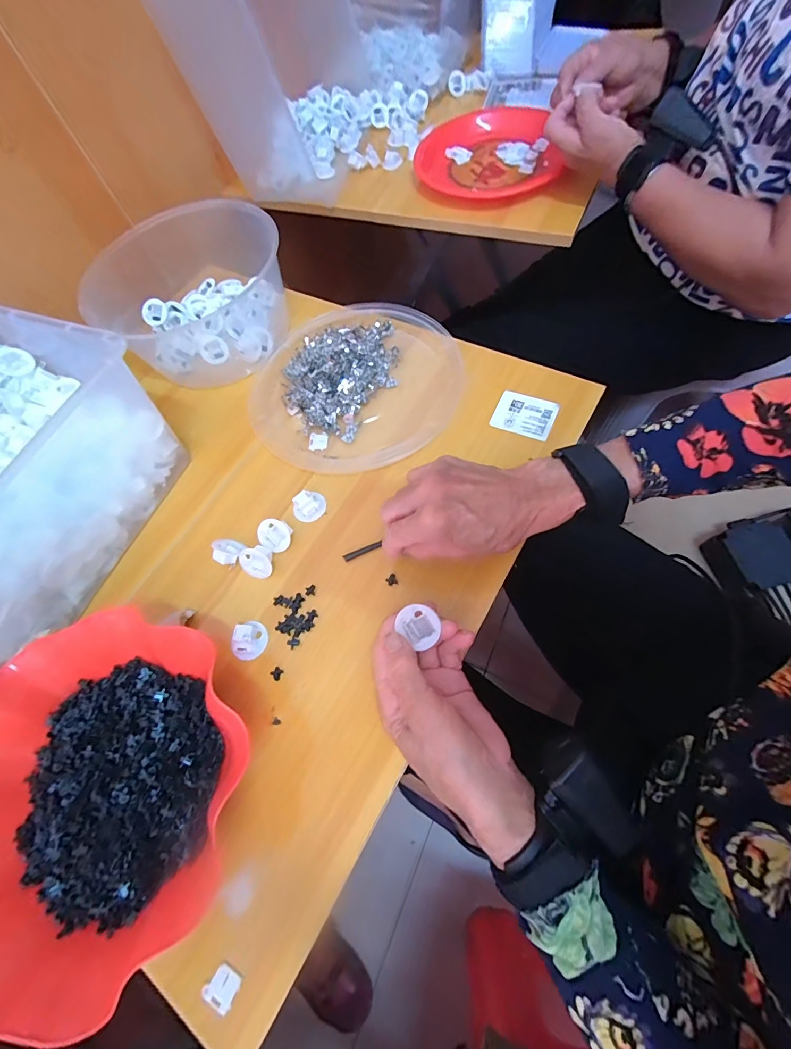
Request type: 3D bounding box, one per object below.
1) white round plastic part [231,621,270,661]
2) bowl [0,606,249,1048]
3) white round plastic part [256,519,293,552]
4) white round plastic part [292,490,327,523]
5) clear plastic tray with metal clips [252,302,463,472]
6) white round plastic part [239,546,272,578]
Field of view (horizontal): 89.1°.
[{"bbox_3d":[-0.125,0.099,0.343,0.027,0.014,0.032,10,67,12],"label":"white round plastic part"},{"bbox_3d":[-0.208,0.176,0.282,0.191,0.080,0.210,-3,65,6],"label":"bowl"},{"bbox_3d":[-0.113,0.010,0.377,0.031,0.010,0.030,10,102,3],"label":"white round plastic part"},{"bbox_3d":[-0.084,-0.019,0.389,0.031,0.013,0.027,-20,64,-2],"label":"white round plastic part"},{"bbox_3d":[-0.046,-0.163,0.460,0.228,0.032,0.232,15,68,14],"label":"clear plastic tray with metal clips"},{"bbox_3d":[-0.128,0.032,0.367,0.033,0.021,0.027,23,71,17],"label":"white round plastic part"}]

